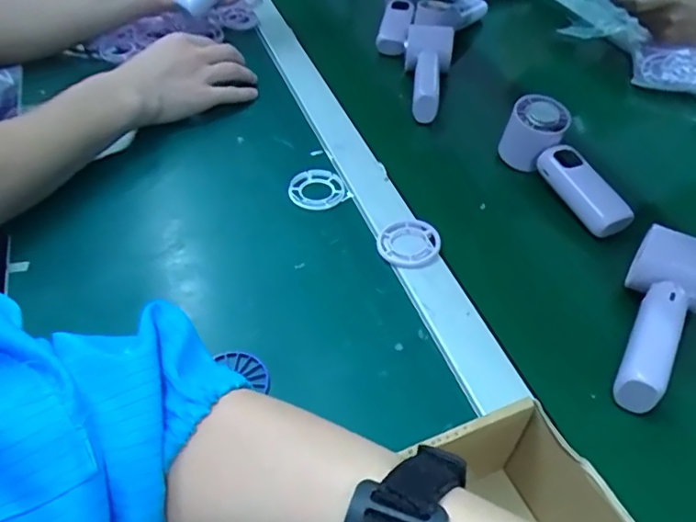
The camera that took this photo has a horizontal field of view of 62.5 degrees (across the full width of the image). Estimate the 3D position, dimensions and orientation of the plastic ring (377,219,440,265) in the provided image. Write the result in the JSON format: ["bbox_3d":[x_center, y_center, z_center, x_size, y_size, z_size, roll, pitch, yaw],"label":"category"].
[{"bbox_3d":[0.052,-0.017,0.489,0.052,0.006,0.047,-10,48,-10],"label":"plastic ring"}]

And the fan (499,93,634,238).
[{"bbox_3d":[0.211,-0.094,0.538,0.060,0.052,0.150,-20,50,-18],"label":"fan"}]

